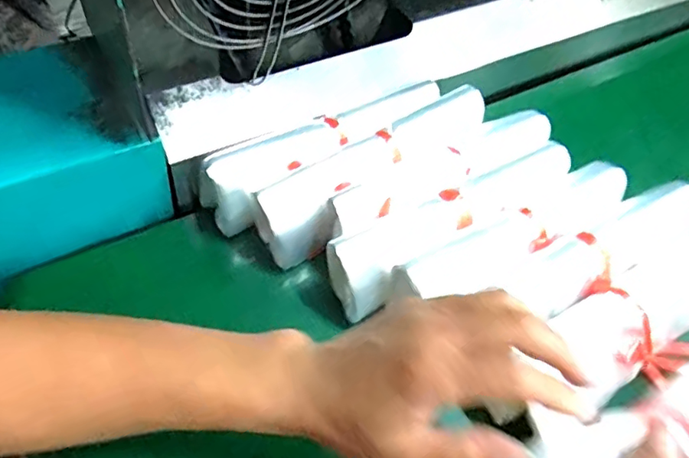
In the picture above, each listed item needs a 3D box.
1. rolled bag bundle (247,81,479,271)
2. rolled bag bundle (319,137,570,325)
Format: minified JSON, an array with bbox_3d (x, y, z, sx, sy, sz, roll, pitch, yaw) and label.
[{"bbox_3d":[0.027,-0.043,0.445,0.208,0.058,0.051,-28,61,-24],"label":"rolled bag bundle"},{"bbox_3d":[0.085,-0.004,0.424,0.213,0.048,0.043,-26,60,-22],"label":"rolled bag bundle"}]

